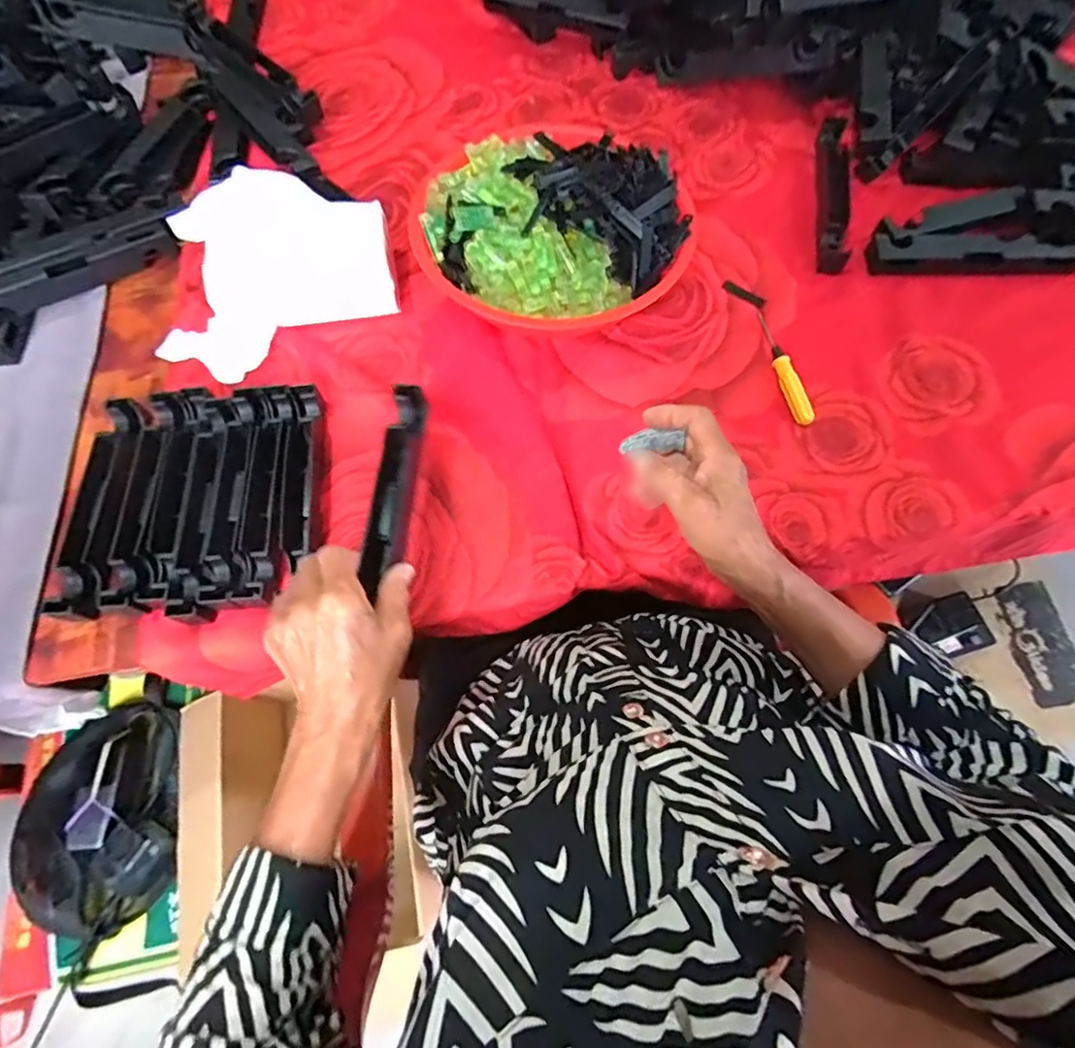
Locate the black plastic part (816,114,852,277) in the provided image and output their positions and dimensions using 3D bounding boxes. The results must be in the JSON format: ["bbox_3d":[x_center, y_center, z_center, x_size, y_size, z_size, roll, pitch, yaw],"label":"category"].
[{"bbox_3d":[0.311,-0.351,0.606,0.029,0.025,0.208,8,69,6],"label":"black plastic part"}]

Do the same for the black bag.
[{"bbox_3d":[-0.604,0.397,0.778,0.216,0.057,0.283,-13,68,-2],"label":"black bag"}]

